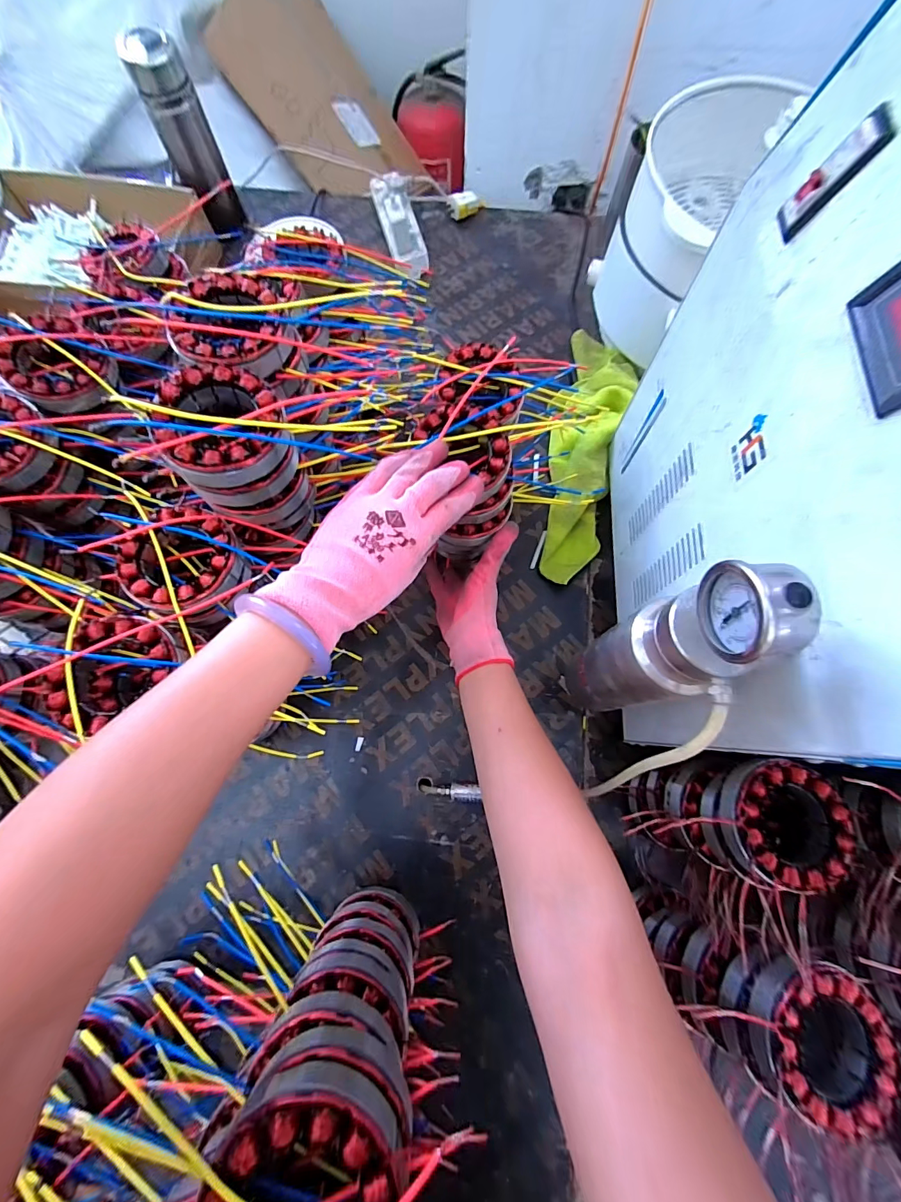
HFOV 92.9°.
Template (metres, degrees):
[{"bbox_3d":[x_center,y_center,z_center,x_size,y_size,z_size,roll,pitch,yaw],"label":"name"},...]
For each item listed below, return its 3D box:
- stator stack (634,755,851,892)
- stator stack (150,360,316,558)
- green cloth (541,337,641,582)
[{"bbox_3d":[0.244,0.191,0.391,0.097,0.174,0.091,2,73,1],"label":"stator stack"},{"bbox_3d":[-0.166,-0.108,0.358,0.089,0.143,0.085,-27,75,-8],"label":"stator stack"},{"bbox_3d":[0.179,-0.212,0.574,0.090,0.073,0.388,13,74,4],"label":"green cloth"}]

